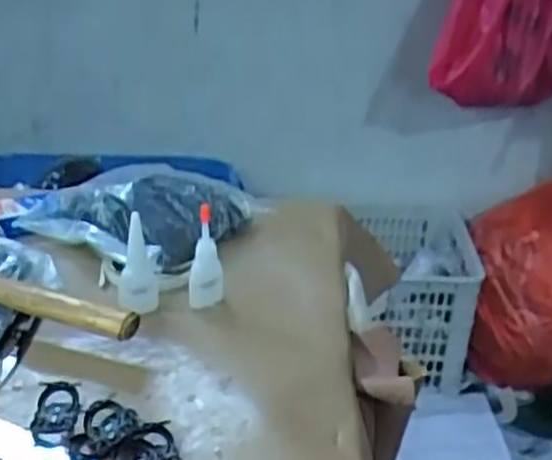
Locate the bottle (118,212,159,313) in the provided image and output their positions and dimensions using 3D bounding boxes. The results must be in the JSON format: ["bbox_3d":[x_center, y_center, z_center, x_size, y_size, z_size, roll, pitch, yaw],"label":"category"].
[{"bbox_3d":[-0.109,0.028,0.612,0.030,0.087,0.033,0,26,-7],"label":"bottle"}]

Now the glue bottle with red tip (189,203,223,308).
[{"bbox_3d":[-0.055,0.022,0.625,0.026,0.088,0.020,2,26,-3],"label":"glue bottle with red tip"}]

